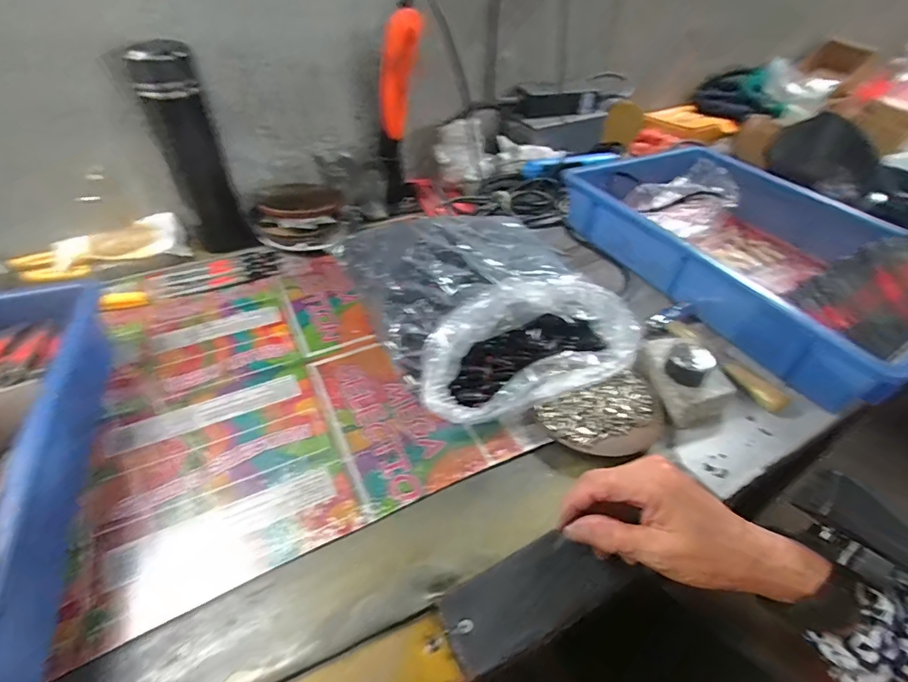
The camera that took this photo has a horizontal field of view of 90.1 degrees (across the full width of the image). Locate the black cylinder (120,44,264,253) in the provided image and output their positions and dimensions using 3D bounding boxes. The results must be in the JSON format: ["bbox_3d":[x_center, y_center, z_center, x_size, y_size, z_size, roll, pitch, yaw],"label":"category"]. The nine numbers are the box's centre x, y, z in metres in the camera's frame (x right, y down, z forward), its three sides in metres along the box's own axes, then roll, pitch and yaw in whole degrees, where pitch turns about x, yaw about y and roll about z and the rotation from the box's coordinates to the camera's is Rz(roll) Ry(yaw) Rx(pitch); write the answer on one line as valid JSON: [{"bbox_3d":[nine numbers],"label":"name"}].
[{"bbox_3d":[-0.308,-0.222,0.539,0.065,0.221,0.073,-21,47,-24],"label":"black cylinder"}]

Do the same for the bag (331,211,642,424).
[{"bbox_3d":[0.027,-0.052,0.485,0.231,0.067,0.281,-14,45,-18],"label":"bag"}]

